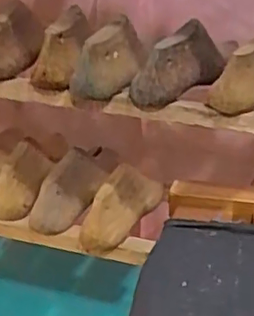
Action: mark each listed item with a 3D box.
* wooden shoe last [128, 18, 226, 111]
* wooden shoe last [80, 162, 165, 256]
[{"bbox_3d":[0.064,-0.112,0.720,0.056,0.074,0.146,24,34,34],"label":"wooden shoe last"},{"bbox_3d":[0.001,0.060,0.836,0.055,0.081,0.176,15,30,26],"label":"wooden shoe last"}]

